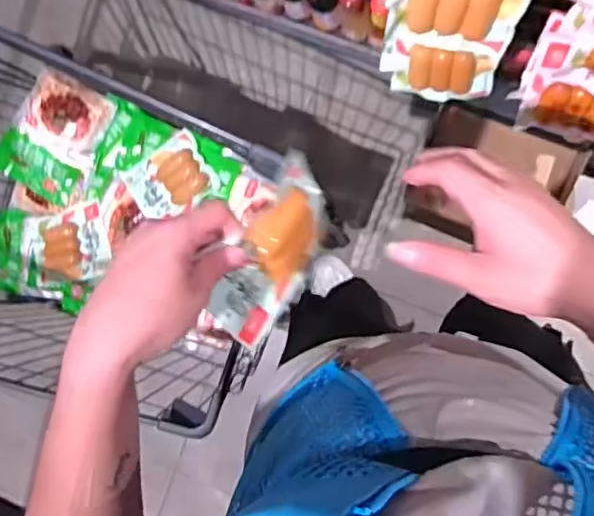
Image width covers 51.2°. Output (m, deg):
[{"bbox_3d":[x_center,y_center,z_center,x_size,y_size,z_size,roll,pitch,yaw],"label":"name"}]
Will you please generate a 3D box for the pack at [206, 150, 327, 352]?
[{"bbox_3d":[-0.016,0.003,0.545,0.019,0.126,0.148,28,76,27],"label":"pack"}]

